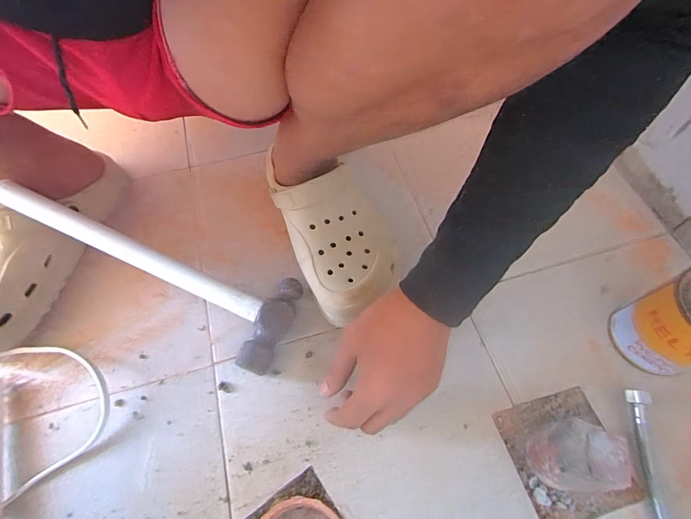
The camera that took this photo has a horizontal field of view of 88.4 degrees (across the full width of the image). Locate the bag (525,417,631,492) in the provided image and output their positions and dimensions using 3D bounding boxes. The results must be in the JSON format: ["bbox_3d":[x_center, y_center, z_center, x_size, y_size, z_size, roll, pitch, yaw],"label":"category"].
[{"bbox_3d":[0.194,0.165,0.301,0.048,0.064,0.050,0,61,1],"label":"bag"}]

